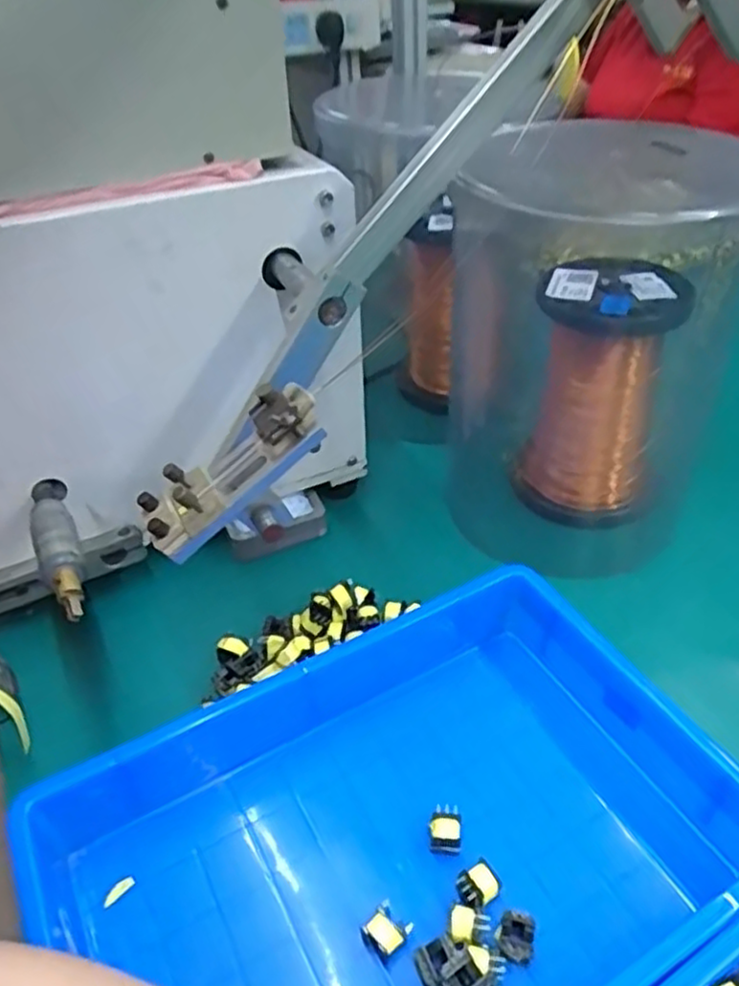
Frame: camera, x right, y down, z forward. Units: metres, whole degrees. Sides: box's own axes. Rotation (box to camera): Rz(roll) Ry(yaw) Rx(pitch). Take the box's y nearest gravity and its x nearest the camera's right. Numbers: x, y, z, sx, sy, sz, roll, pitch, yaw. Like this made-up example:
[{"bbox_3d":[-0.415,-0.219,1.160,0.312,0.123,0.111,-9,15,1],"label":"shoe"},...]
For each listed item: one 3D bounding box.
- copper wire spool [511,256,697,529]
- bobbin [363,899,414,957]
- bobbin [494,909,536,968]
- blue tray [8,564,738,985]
[{"bbox_3d":[0.205,-0.087,0.637,0.112,0.204,0.109,19,45,26],"label":"copper wire spool"},{"bbox_3d":[0.010,0.239,0.388,0.019,0.016,0.022,24,47,30],"label":"bobbin"},{"bbox_3d":[0.078,0.240,0.384,0.020,0.018,0.021,7,41,13],"label":"bobbin"},{"bbox_3d":[0.015,0.202,0.414,0.371,0.072,0.256,-22,43,-20],"label":"blue tray"}]

